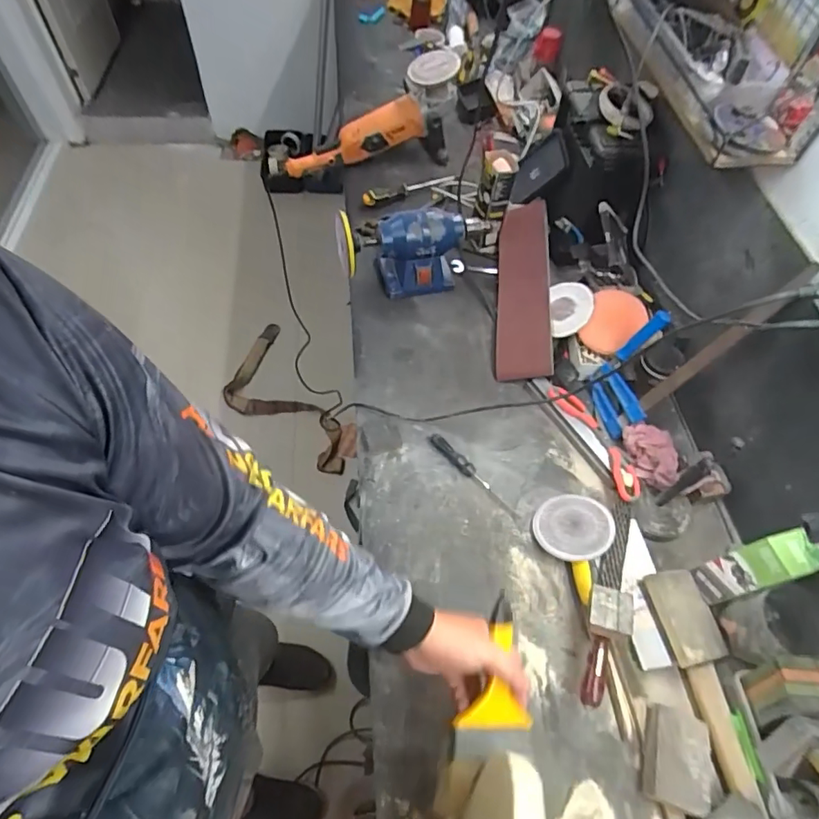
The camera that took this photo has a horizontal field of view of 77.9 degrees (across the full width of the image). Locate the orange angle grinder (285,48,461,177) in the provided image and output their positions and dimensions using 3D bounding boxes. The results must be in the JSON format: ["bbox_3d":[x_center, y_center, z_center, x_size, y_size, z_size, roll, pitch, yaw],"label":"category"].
[{"bbox_3d":[-0.073,-0.660,1.231,0.449,0.201,0.129,-23,61,9],"label":"orange angle grinder"}]

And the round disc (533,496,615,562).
[{"bbox_3d":[0.252,0.179,0.775,0.120,0.013,0.110,-11,43,11],"label":"round disc"}]

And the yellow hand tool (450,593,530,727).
[{"bbox_3d":[0.100,0.285,0.572,0.085,0.025,0.140,7,77,0],"label":"yellow hand tool"}]

